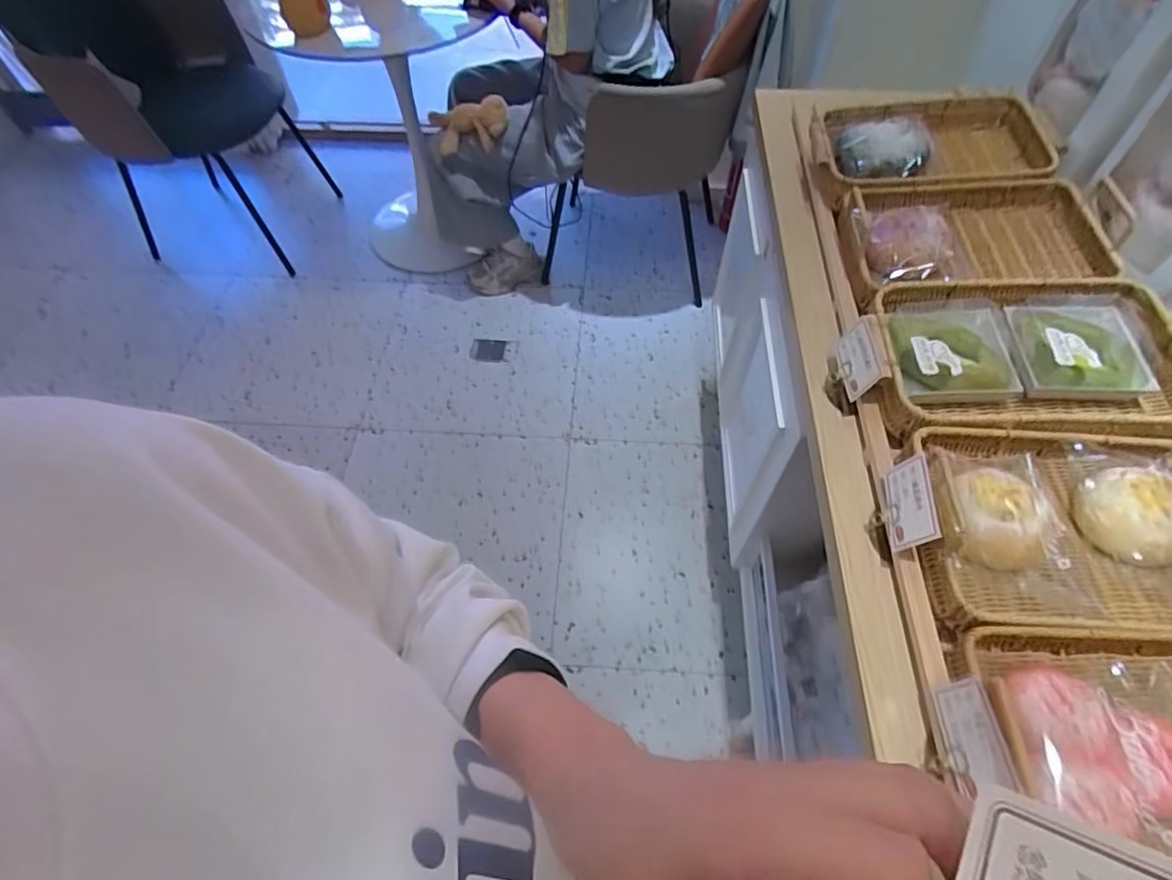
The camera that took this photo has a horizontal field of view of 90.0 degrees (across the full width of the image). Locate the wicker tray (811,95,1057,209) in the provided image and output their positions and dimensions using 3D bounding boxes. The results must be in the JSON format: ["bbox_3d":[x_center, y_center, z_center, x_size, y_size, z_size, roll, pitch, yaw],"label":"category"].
[{"bbox_3d":[0.513,-0.437,0.900,0.326,0.074,0.222,3,57,3],"label":"wicker tray"}]

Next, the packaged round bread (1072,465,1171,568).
[{"bbox_3d":[0.522,0.069,0.550,0.093,0.036,0.092,-25,60,-15],"label":"packaged round bread"}]

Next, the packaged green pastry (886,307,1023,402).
[{"bbox_3d":[0.419,-0.107,0.671,0.138,0.052,0.130,4,57,3],"label":"packaged green pastry"}]

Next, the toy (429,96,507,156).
[{"bbox_3d":[-0.320,-0.829,1.573,0.234,0.117,0.107,0,54,27],"label":"toy"}]

